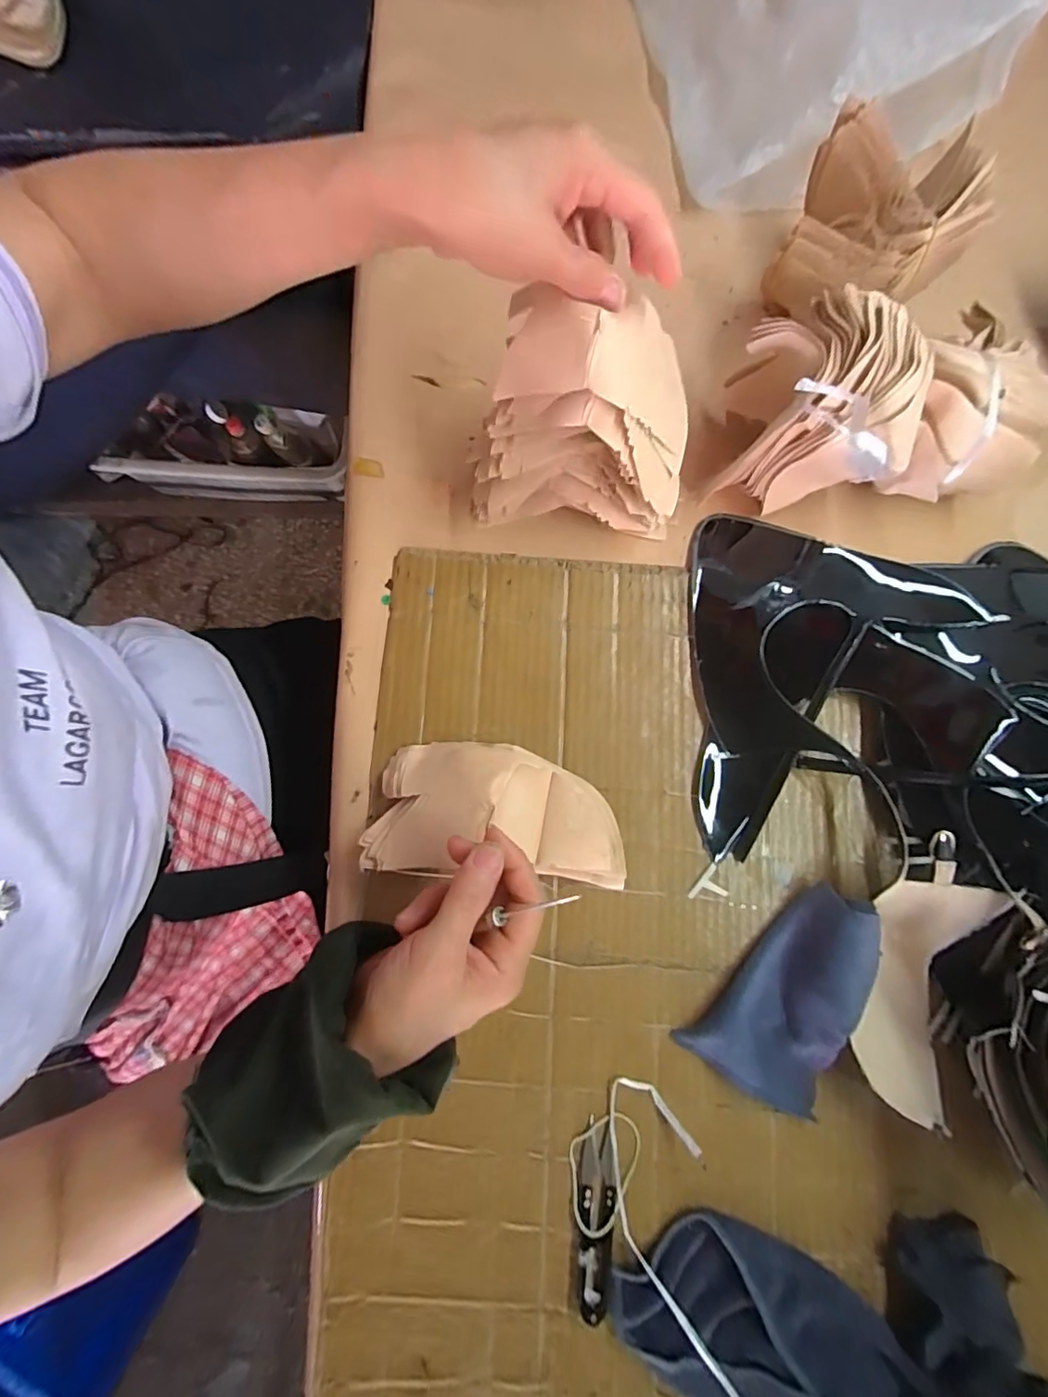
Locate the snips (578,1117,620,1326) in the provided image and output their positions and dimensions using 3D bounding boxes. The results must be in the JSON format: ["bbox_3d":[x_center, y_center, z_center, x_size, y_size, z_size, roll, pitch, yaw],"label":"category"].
[{"bbox_3d":[0.045,0.323,0.330,0.022,0.008,0.097,3,81,-1],"label":"snips"}]

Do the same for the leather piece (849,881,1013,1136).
[{"bbox_3d":[0.244,0.180,0.344,0.073,0.039,0.142,24,81,2],"label":"leather piece"}]

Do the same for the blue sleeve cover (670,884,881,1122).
[{"bbox_3d":[0.181,0.199,0.343,0.084,0.039,0.137,42,82,5],"label":"blue sleeve cover"}]

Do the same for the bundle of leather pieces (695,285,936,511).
[{"bbox_3d":[0.206,-0.199,0.379,0.112,0.111,0.112,15,81,1],"label":"bundle of leather pieces"}]

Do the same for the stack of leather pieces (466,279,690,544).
[{"bbox_3d":[0.038,-0.182,0.365,0.148,0.147,0.069,3,65,0],"label":"stack of leather pieces"}]

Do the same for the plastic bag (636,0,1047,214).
[{"bbox_3d":[0.227,-0.626,0.455,0.236,0.106,0.366,-14,81,-4],"label":"plastic bag"}]

